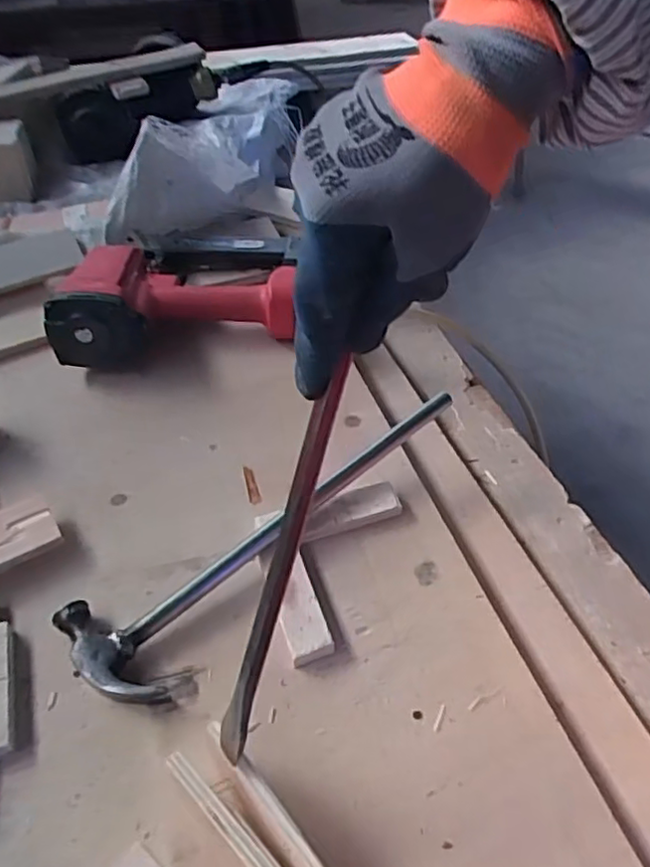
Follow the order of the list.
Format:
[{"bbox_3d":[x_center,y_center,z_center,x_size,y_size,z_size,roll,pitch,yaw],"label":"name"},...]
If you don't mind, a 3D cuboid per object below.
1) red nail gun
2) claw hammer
[{"bbox_3d":[-0.156,-0.159,0.715,0.253,0.086,0.187,-7,46,-6],"label":"red nail gun"},{"bbox_3d":[-0.038,0.064,0.534,0.101,0.044,0.369,34,55,29],"label":"claw hammer"}]

